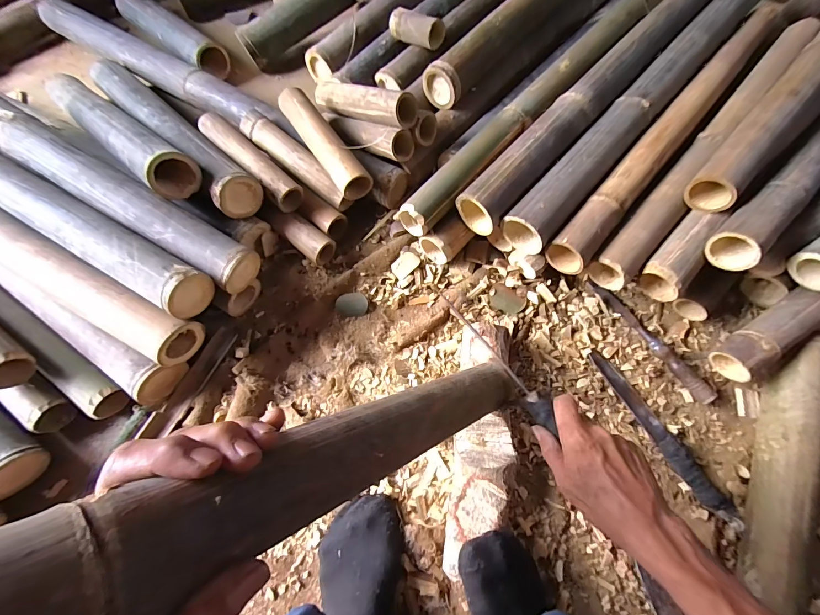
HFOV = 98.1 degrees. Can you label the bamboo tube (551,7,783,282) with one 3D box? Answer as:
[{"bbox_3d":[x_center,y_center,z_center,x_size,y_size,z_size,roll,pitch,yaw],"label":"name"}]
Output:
[{"bbox_3d":[0.455,-0.314,0.605,0.059,0.057,0.690,40,76,14],"label":"bamboo tube"}]

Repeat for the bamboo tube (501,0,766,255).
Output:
[{"bbox_3d":[0.421,-0.367,0.623,0.072,0.076,0.757,41,76,14],"label":"bamboo tube"}]

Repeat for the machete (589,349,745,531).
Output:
[{"bbox_3d":[0.365,0.181,0.519,0.035,0.030,0.276,-29,72,-9],"label":"machete"}]

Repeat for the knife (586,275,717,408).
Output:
[{"bbox_3d":[0.383,0.043,0.570,0.028,0.028,0.241,-31,72,-9],"label":"knife"}]

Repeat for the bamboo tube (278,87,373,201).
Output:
[{"bbox_3d":[-0.152,-0.286,0.616,0.058,0.064,0.233,-36,73,-11],"label":"bamboo tube"}]

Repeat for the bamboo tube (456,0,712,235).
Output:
[{"bbox_3d":[0.348,-0.396,0.626,0.072,0.061,0.730,41,76,14],"label":"bamboo tube"}]

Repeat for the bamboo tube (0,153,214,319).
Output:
[{"bbox_3d":[-0.566,-0.151,0.558,0.609,0.067,0.072,28,73,11],"label":"bamboo tube"}]

